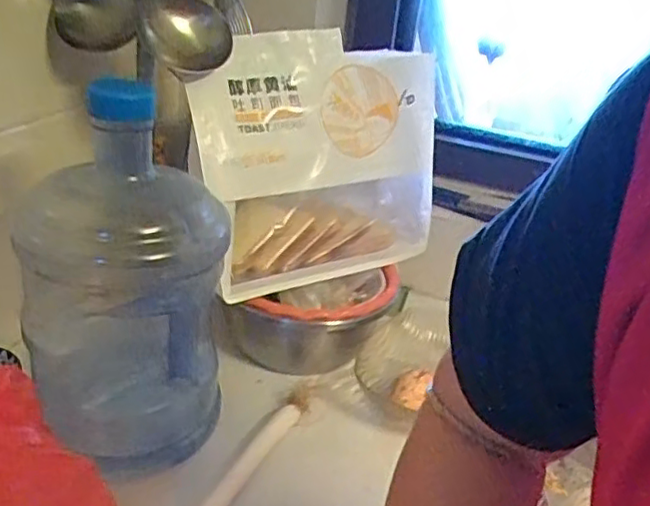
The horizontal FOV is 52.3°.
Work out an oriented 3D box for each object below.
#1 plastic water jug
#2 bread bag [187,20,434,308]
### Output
[{"bbox_3d":[-0.188,0.026,0.650,0.169,0.360,0.146,1,26,-13],"label":"plastic water jug"},{"bbox_3d":[-0.003,-0.125,0.861,0.336,0.322,0.082,-10,9,-29],"label":"bread bag"}]

